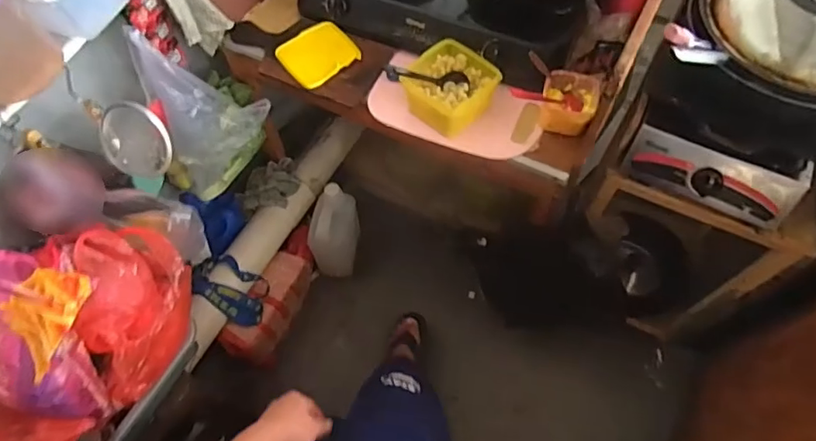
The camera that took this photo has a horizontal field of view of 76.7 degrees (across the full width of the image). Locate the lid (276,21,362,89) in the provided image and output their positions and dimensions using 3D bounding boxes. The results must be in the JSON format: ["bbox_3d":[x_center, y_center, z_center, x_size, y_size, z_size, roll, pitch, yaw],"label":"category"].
[{"bbox_3d":[-0.184,-0.340,1.054,0.139,0.009,0.125,-38,75,-11],"label":"lid"}]

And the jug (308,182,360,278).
[{"bbox_3d":[-0.216,0.053,1.542,0.117,0.328,0.182,3,62,3],"label":"jug"}]

